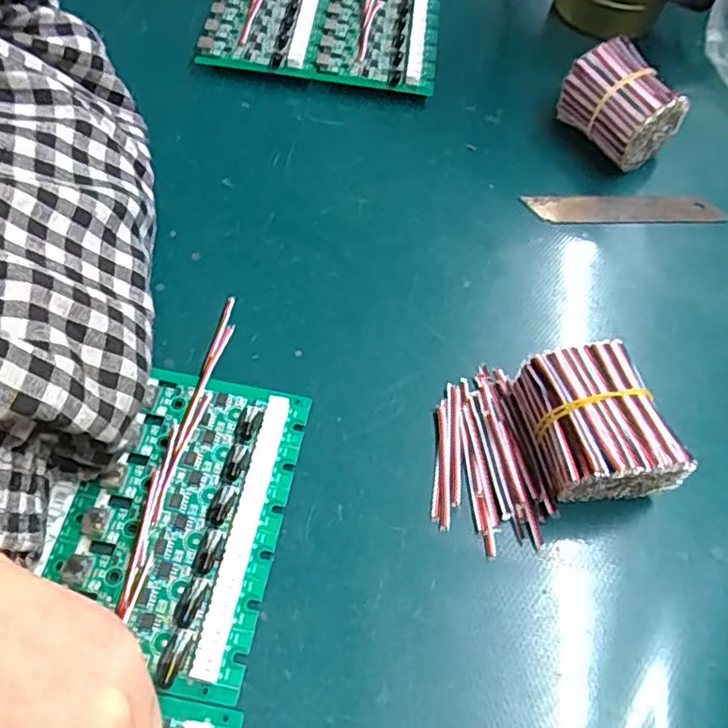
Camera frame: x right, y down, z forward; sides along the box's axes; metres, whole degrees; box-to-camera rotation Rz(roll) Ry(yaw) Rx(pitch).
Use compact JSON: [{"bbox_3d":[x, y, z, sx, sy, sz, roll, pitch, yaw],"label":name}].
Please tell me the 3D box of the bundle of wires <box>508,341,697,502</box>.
[{"bbox_3d":[0.080,0.021,0.232,0.042,0.039,0.054,-8,59,-9],"label":"bundle of wires"}]

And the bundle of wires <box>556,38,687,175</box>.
[{"bbox_3d":[0.130,-0.130,0.330,0.038,0.039,0.050,-27,64,-19],"label":"bundle of wires"}]

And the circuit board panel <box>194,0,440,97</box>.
[{"bbox_3d":[-0.022,-0.199,0.374,0.127,0.021,0.108,7,58,0],"label":"circuit board panel"}]

